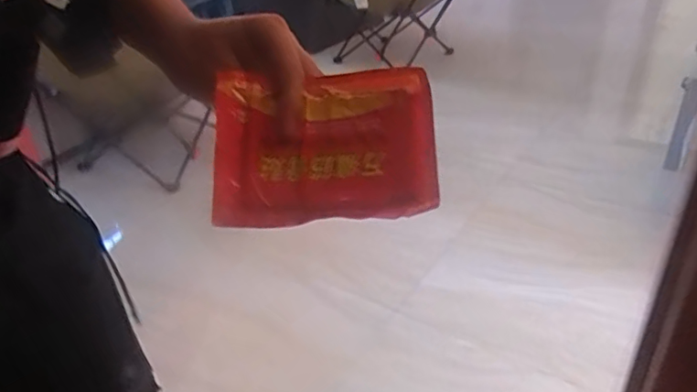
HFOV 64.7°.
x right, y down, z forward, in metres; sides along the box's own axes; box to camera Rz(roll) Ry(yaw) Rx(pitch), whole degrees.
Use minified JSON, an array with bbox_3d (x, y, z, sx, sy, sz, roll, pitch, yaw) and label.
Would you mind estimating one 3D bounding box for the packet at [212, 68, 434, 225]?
[{"bbox_3d":[-0.015,-0.031,0.331,0.128,0.013,0.092,-3,75,2],"label":"packet"}]

